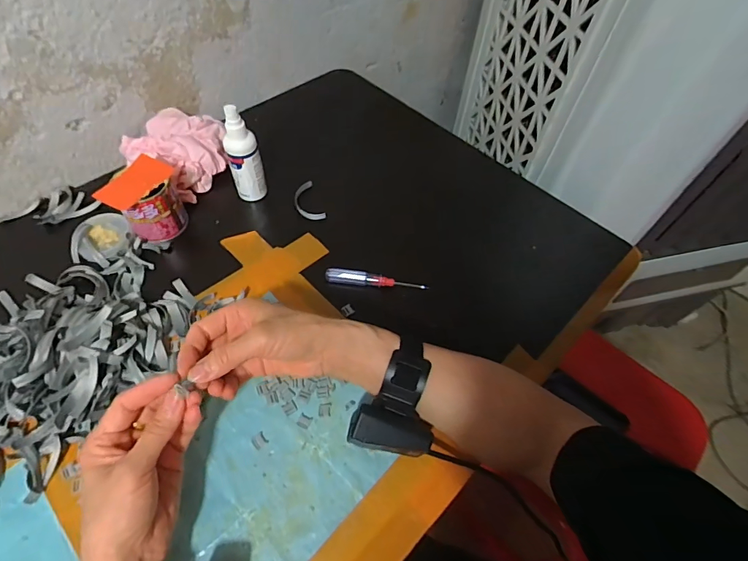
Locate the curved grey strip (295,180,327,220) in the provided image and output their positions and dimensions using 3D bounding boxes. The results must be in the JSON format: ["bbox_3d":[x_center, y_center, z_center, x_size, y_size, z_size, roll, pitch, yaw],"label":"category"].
[{"bbox_3d":[-0.091,-0.107,0.559,0.033,0.011,0.073,-16,58,-14],"label":"curved grey strip"}]

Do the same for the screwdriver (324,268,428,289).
[{"bbox_3d":[0.002,0.000,0.486,0.119,0.019,0.014,8,56,3],"label":"screwdriver"}]

